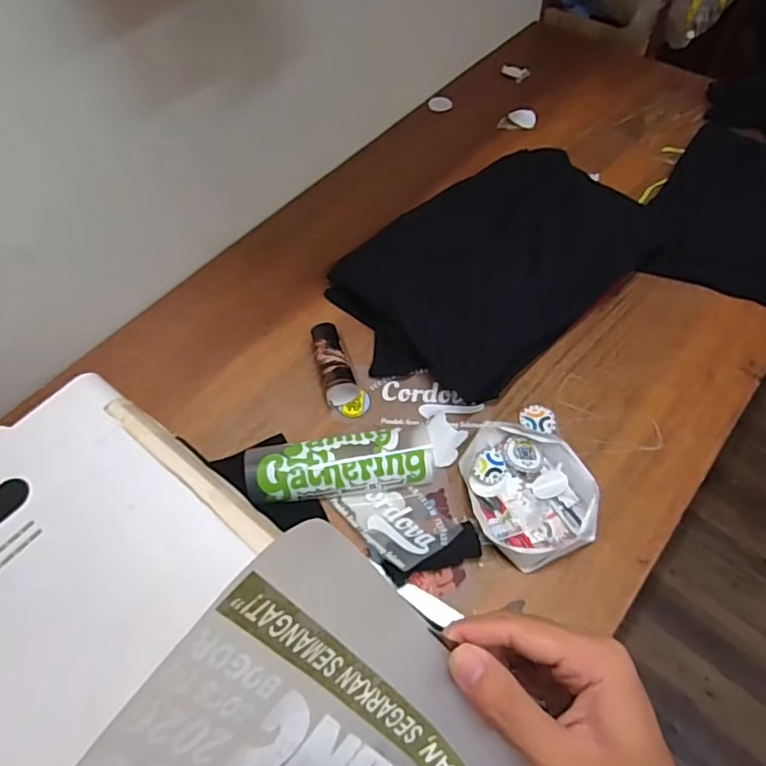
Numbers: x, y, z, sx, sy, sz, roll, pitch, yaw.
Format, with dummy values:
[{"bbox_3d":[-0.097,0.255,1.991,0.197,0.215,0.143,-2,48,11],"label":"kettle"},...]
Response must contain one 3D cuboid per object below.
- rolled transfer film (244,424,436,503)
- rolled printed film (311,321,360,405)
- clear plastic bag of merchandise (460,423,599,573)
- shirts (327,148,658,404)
[{"bbox_3d":[-0.059,0.118,0.817,0.258,0.061,0.080,-9,58,-1],"label":"rolled transfer film"},{"bbox_3d":[-0.079,-0.033,0.922,0.050,0.047,0.144,-15,58,-5],"label":"rolled printed film"},{"bbox_3d":[0.202,0.147,0.797,0.170,0.042,0.199,-21,59,-9],"label":"clear plastic bag of merchandise"},{"bbox_3d":[0.216,-0.227,1.016,0.587,0.071,0.351,-36,63,-17],"label":"shirts"}]

